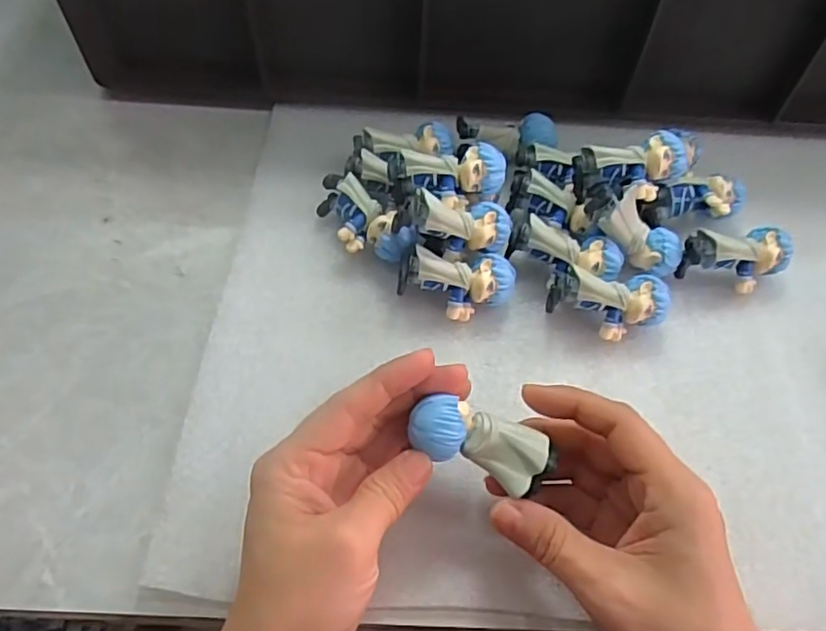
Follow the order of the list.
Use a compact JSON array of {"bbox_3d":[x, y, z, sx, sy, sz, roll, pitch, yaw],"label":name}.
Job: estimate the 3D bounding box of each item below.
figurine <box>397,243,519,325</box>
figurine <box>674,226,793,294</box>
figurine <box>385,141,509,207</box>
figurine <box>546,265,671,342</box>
[{"bbox_3d":[0.023,-0.016,0.339,0.061,0.033,0.028,-1,58,-2],"label":"figurine"},{"bbox_3d":[0.180,-0.031,0.354,0.058,0.032,0.027,-5,58,-5],"label":"figurine"},{"bbox_3d":[0.018,-0.075,0.344,0.062,0.027,0.026,-1,58,-3],"label":"figurine"},{"bbox_3d":[0.104,-0.007,0.337,0.060,0.032,0.030,11,58,5],"label":"figurine"}]

